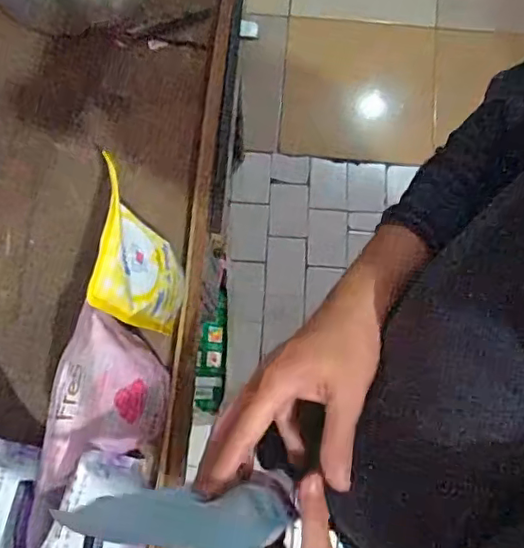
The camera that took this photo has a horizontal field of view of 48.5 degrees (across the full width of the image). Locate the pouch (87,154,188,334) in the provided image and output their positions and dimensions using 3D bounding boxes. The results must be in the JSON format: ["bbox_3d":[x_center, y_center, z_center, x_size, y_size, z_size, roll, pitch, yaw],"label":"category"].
[{"bbox_3d":[-0.098,-0.010,0.487,0.046,0.151,0.105,2,76,0],"label":"pouch"}]

